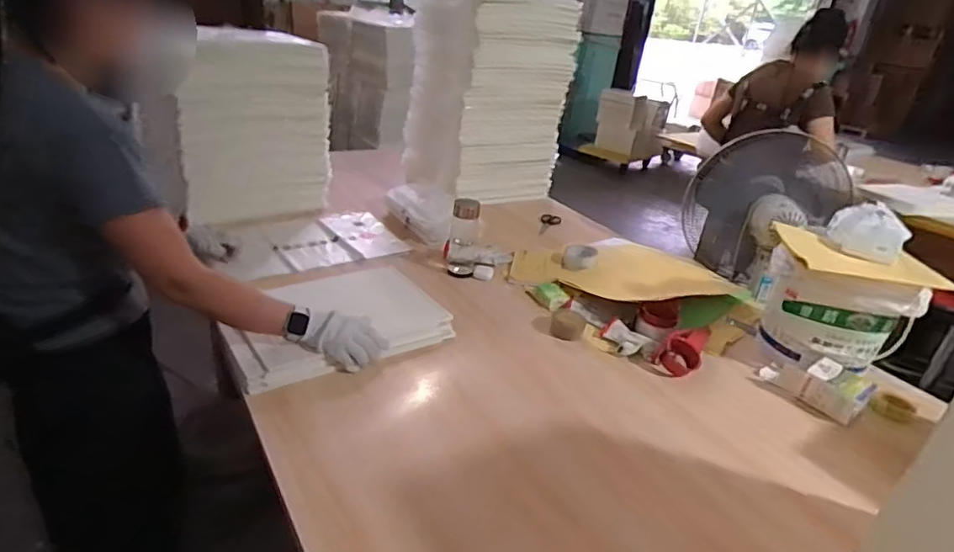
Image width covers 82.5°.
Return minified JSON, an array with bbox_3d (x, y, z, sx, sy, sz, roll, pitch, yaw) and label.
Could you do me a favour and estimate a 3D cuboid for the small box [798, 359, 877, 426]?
[{"bbox_3d":[0.675,0.214,1.023,0.087,0.060,0.102,-15,35,-37],"label":"small box"}]

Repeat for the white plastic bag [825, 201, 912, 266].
[{"bbox_3d":[0.768,-0.089,1.068,0.125,0.078,0.106,23,31,28],"label":"white plastic bag"}]

